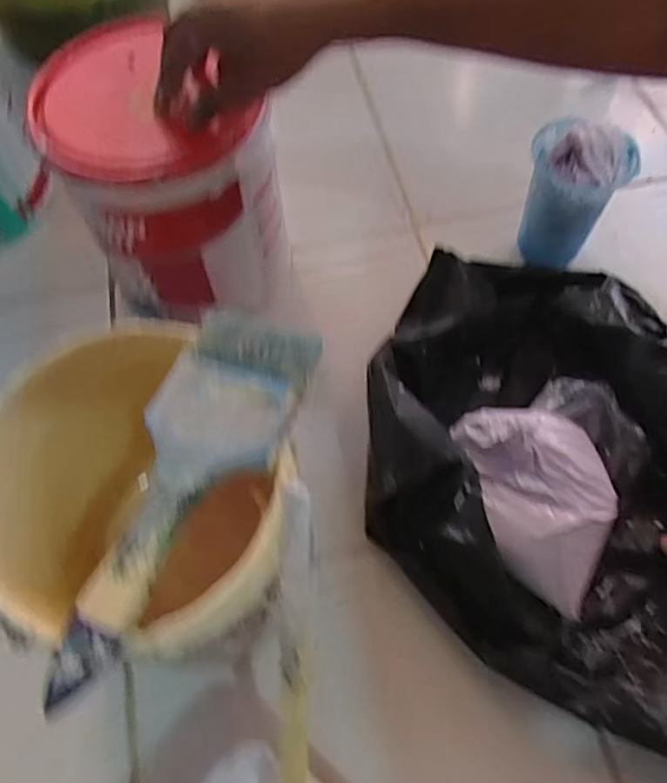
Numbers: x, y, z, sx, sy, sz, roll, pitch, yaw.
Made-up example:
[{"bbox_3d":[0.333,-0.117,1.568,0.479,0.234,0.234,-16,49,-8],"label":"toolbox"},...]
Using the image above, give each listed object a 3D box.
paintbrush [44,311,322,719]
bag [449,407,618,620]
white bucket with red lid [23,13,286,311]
[{"bbox_3d":[-0.073,0.044,0.293,0.071,0.014,0.200,18,64,11],"label":"paintbrush"},{"bbox_3d":[0.165,0.077,0.464,0.102,0.054,0.161,-18,63,-8],"label":"bag"},{"bbox_3d":[-0.139,-0.181,0.524,0.150,0.177,0.165,-1,61,1],"label":"white bucket with red lid"}]

